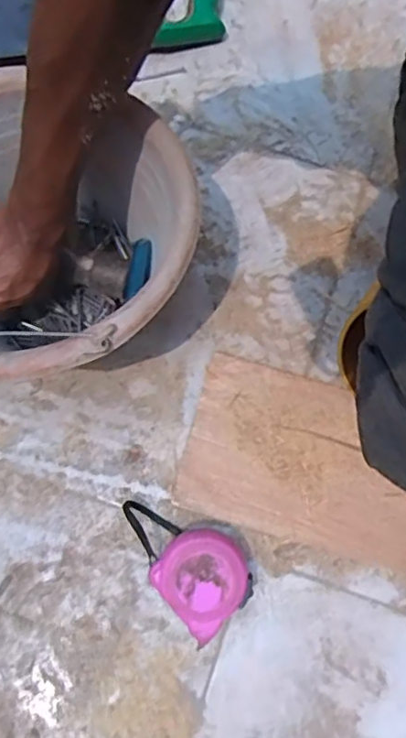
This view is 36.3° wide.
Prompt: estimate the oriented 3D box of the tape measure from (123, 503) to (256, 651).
[{"bbox_3d":[-0.012,0.163,0.548,0.073,0.043,0.128,-35,79,-7],"label":"tape measure"}]

